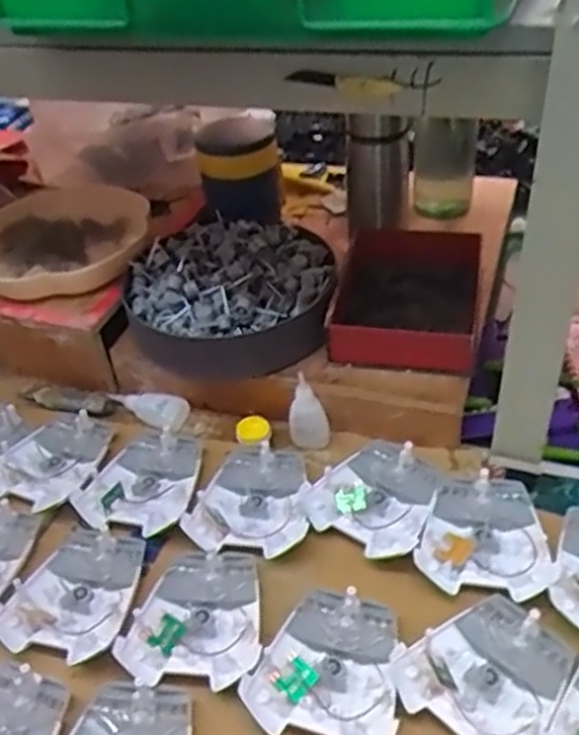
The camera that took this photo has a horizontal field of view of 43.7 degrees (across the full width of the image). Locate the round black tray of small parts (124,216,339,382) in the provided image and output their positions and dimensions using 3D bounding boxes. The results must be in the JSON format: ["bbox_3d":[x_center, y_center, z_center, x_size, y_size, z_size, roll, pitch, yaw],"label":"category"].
[{"bbox_3d":[-0.054,-0.076,0.729,0.203,0.056,0.188,-4,42,4],"label":"round black tray of small parts"}]

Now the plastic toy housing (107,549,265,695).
[{"bbox_3d":[-0.070,0.181,0.533,0.098,0.014,0.104,-2,44,6],"label":"plastic toy housing"}]

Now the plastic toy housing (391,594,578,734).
[{"bbox_3d":[0.137,0.206,0.482,0.109,0.014,0.094,-32,49,-23],"label":"plastic toy housing"}]

